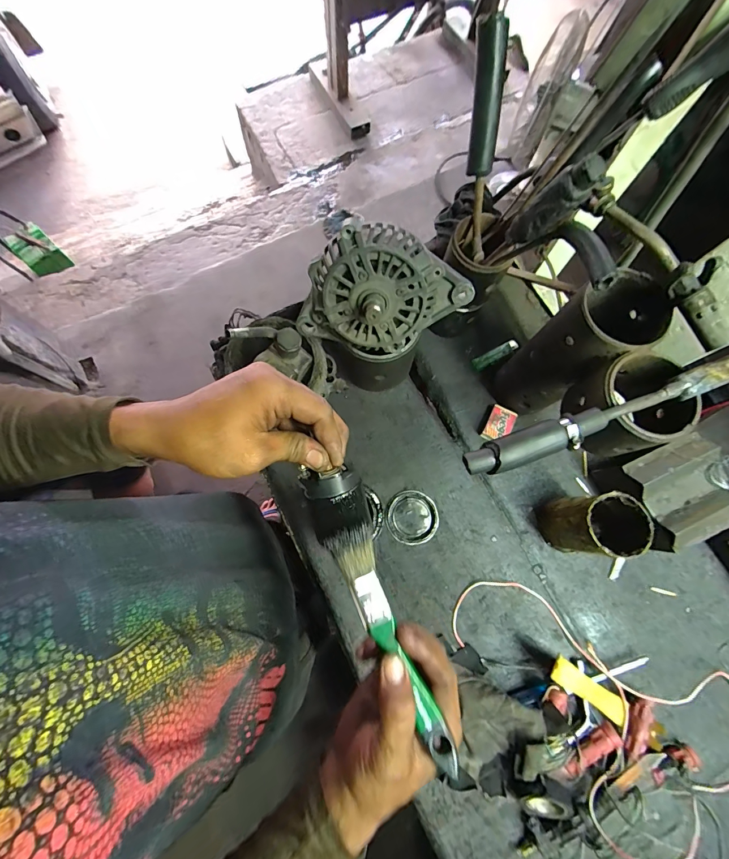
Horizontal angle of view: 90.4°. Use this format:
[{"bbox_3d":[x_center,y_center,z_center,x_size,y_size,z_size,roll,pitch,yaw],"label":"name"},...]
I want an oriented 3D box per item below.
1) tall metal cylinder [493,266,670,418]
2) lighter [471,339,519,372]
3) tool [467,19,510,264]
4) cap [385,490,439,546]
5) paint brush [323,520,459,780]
[{"bbox_3d":[0.249,-0.092,0.454,0.096,0.216,0.086,-38,80,-10],"label":"tall metal cylinder"},{"bbox_3d":[0.213,-0.120,0.583,0.083,0.015,0.021,-28,78,-8],"label":"lighter"},{"bbox_3d":[0.127,-0.293,0.391,0.029,0.204,0.019,-19,46,-6],"label":"tool"},{"bbox_3d":[0.069,0.127,0.526,0.072,0.010,0.074,0,75,-1],"label":"cap"},{"bbox_3d":[0.021,0.156,0.271,0.033,0.014,0.172,-25,73,-8],"label":"paint brush"}]

